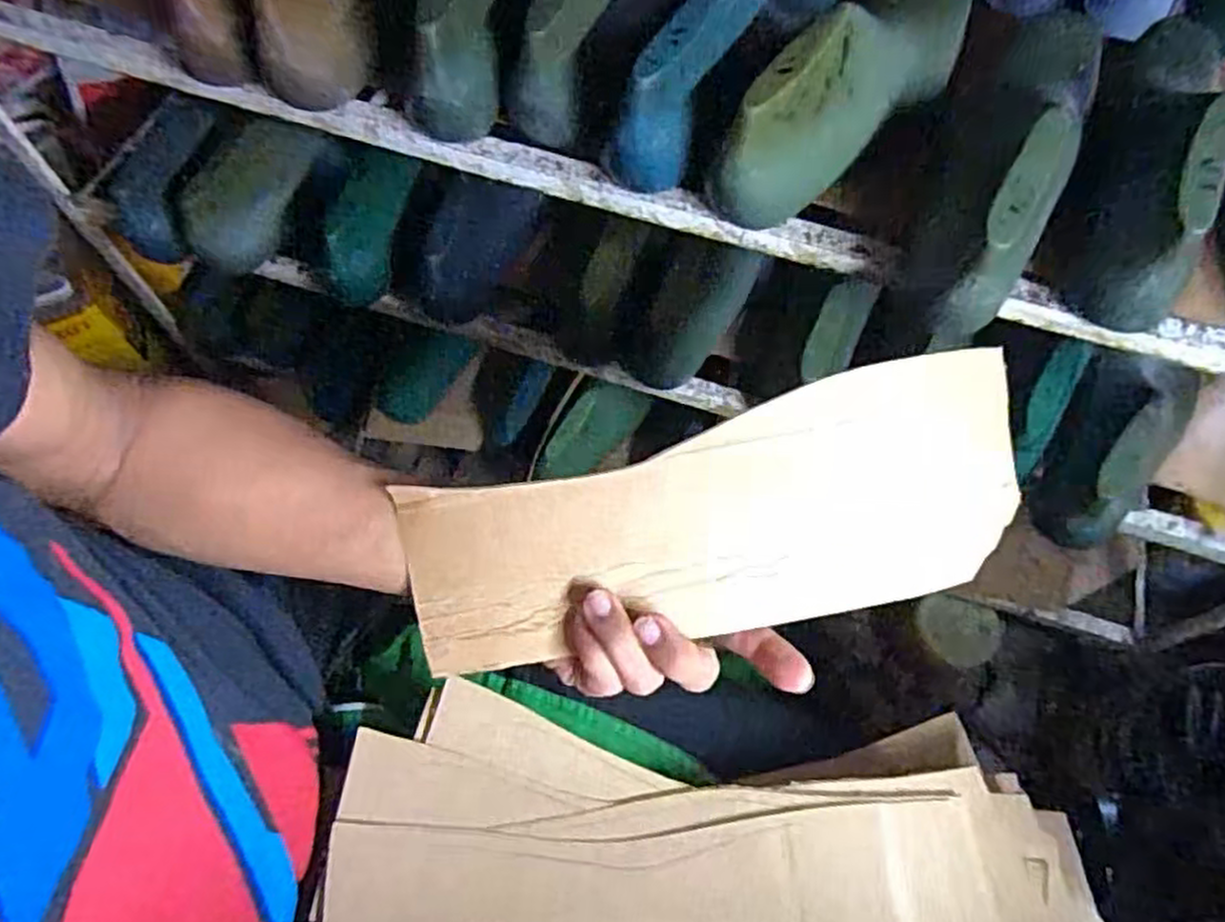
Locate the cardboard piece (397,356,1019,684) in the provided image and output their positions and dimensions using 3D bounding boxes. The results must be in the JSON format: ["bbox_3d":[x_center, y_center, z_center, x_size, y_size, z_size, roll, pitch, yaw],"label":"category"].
[{"bbox_3d":[0.055,0.031,0.377,0.309,0.024,0.109,-13,90,-1],"label":"cardboard piece"}]

